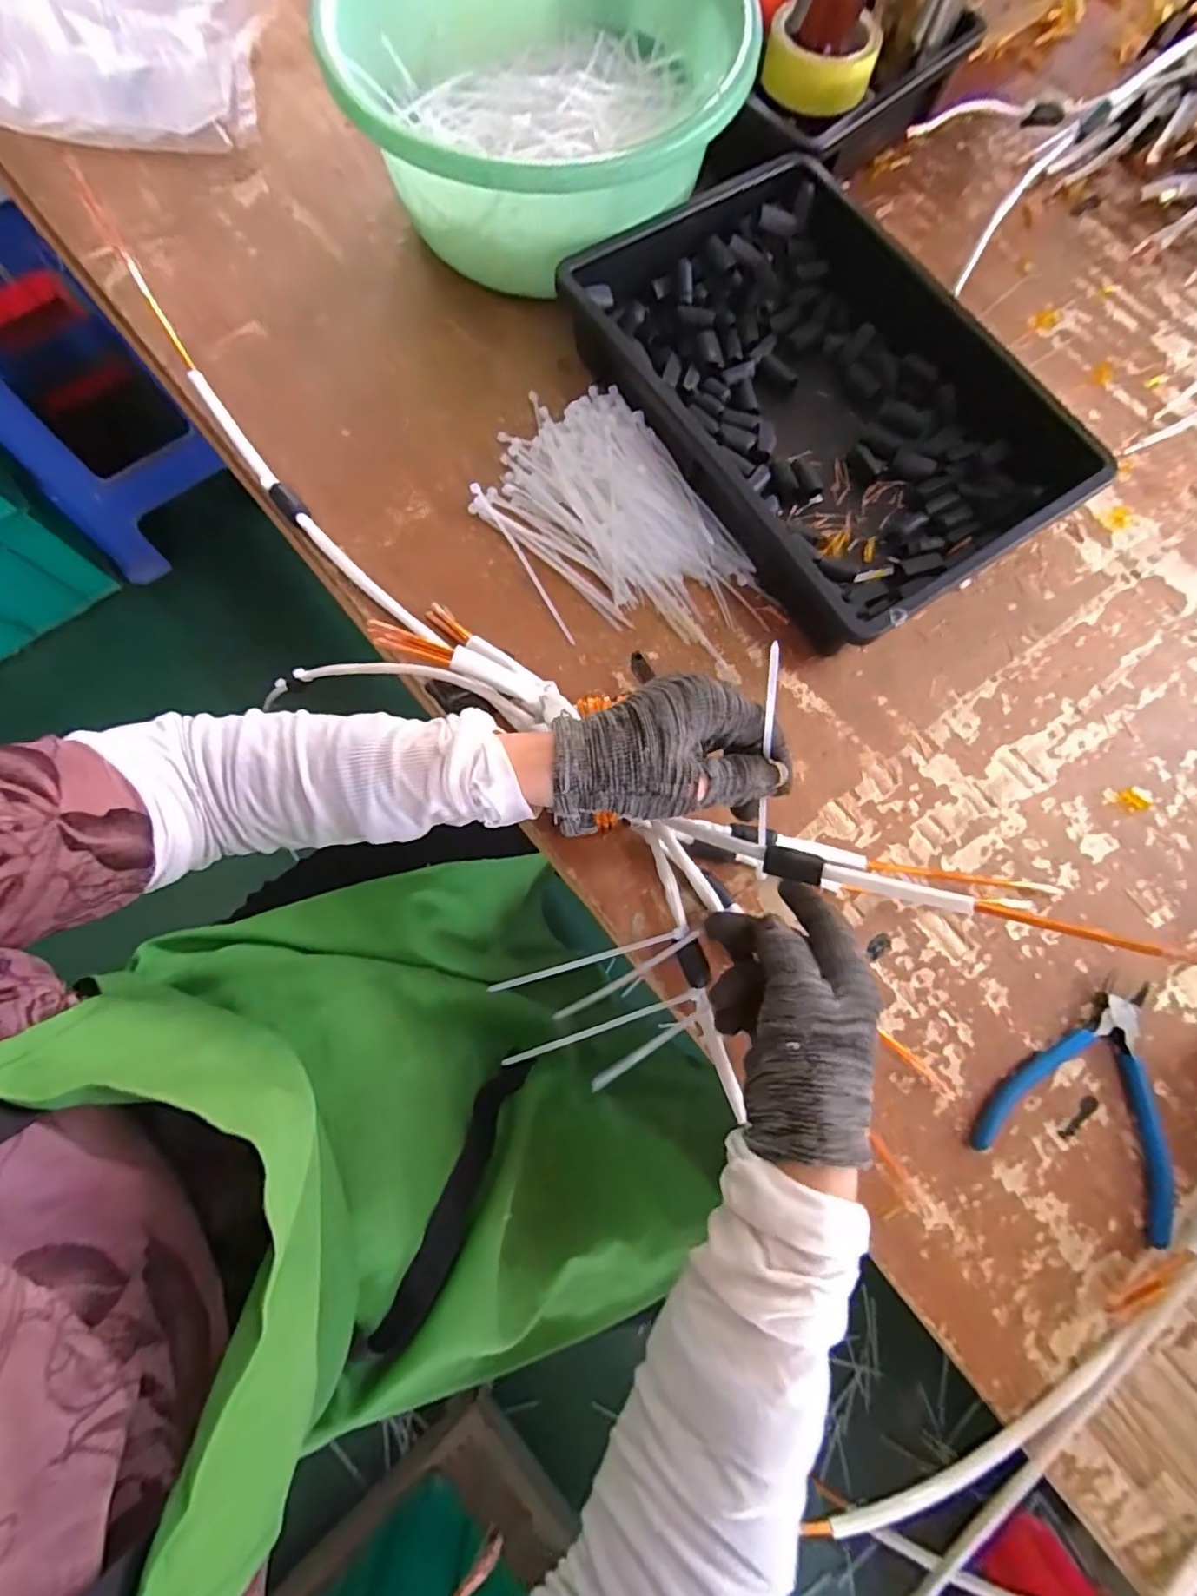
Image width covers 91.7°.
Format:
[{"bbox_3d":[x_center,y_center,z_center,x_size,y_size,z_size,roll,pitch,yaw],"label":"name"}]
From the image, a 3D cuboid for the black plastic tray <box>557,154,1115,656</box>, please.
[{"bbox_3d":[0.175,-0.312,0.451,0.256,0.065,0.363,-33,80,-9],"label":"black plastic tray"}]

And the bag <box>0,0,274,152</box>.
[{"bbox_3d":[-0.424,-0.668,0.491,0.248,0.102,0.197,-5,77,-3],"label":"bag"}]

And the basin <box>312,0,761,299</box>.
[{"bbox_3d":[-0.041,-0.538,0.461,0.286,0.121,0.302,0,76,-2],"label":"basin"}]

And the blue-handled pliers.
[{"bbox_3d":[0.314,0.181,0.363,0.124,0.011,0.134,28,77,5],"label":"blue-handled pliers"}]

